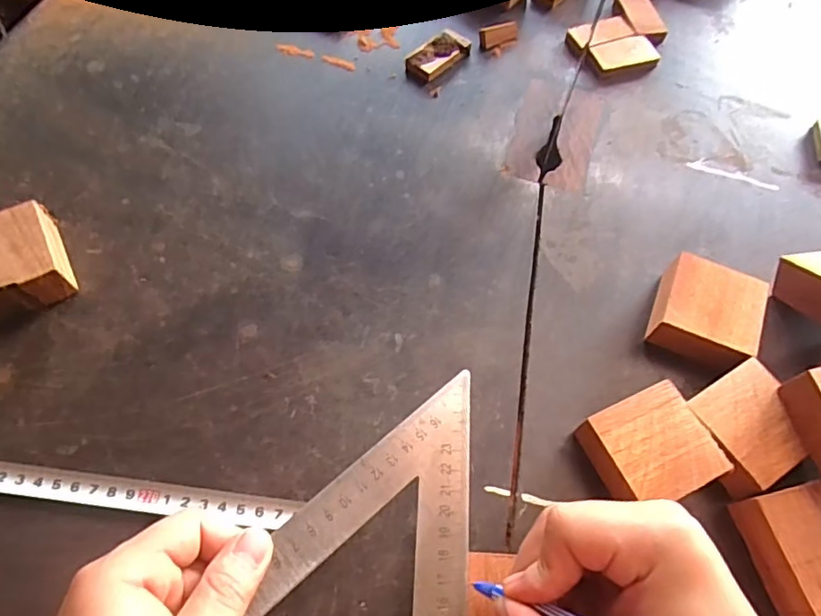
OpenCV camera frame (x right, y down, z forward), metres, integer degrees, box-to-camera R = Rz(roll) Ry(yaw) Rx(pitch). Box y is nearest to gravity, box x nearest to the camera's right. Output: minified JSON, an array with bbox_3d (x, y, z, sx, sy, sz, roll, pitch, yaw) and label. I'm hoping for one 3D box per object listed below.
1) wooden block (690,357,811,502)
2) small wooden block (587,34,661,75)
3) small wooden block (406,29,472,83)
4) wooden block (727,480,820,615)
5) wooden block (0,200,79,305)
[{"bbox_3d":[0.186,0.067,0.306,0.055,0.029,0.054,-27,67,-15],"label":"wooden block"},{"bbox_3d":[0.178,-0.212,0.460,0.060,0.009,0.035,-17,65,-11],"label":"small wooden block"},{"bbox_3d":[0.023,-0.209,0.454,0.059,0.012,0.028,-40,71,-20],"label":"small wooden block"},{"bbox_3d":[0.207,0.121,0.278,0.054,0.029,0.057,-9,63,-7],"label":"wooden block"},{"bbox_3d":[-0.245,-0.028,0.337,0.054,0.029,0.063,-25,66,-15],"label":"wooden block"}]

